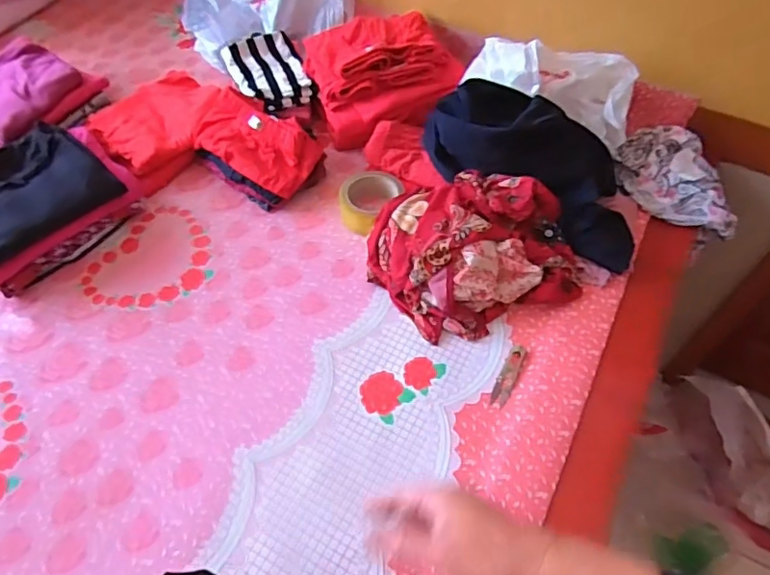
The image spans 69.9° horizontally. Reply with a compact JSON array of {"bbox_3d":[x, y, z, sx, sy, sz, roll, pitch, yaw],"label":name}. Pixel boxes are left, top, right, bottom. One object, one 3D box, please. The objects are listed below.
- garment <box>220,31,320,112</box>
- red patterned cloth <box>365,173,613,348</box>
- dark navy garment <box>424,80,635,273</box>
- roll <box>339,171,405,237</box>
[{"bbox_3d":[-0.201,-0.387,0.981,0.127,0.034,0.188,-22,58,-16],"label":"garment"},{"bbox_3d":[0.129,-0.062,0.779,0.288,0.106,0.226,-16,56,-13],"label":"red patterned cloth"},{"bbox_3d":[0.232,-0.177,0.818,0.341,0.126,0.166,36,58,0],"label":"dark navy garment"},{"bbox_3d":[-0.028,-0.131,0.854,0.086,0.055,0.102,22,57,14],"label":"roll"}]

